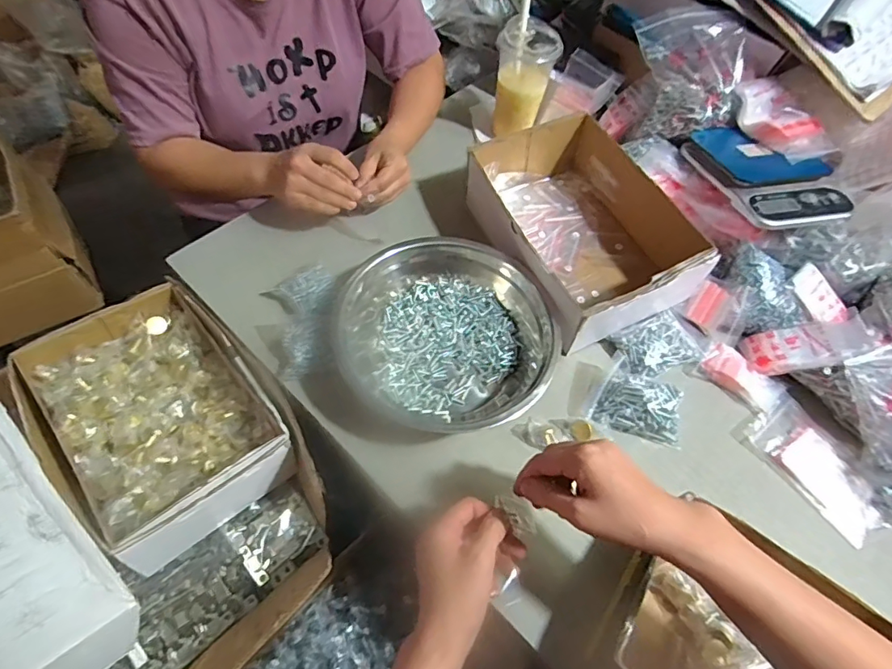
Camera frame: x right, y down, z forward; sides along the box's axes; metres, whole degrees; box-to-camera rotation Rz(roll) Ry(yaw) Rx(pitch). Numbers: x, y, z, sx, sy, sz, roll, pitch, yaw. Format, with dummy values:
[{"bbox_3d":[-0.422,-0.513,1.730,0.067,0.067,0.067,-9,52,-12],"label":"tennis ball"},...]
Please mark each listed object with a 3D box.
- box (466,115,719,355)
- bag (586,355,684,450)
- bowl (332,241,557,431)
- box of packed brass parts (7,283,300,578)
[{"bbox_3d":[0.169,-0.146,0.673,0.211,0.104,0.299,-25,64,-18],"label":"box"},{"bbox_3d":[0.226,0.085,0.583,0.107,0.035,0.082,32,62,14],"label":"bag"},{"bbox_3d":[0.000,-0.011,0.601,0.269,0.066,0.241,20,60,7],"label":"bowl"},{"bbox_3d":[-0.343,0.096,0.608,0.209,0.109,0.289,-37,68,-23],"label":"box of packed brass parts"}]

